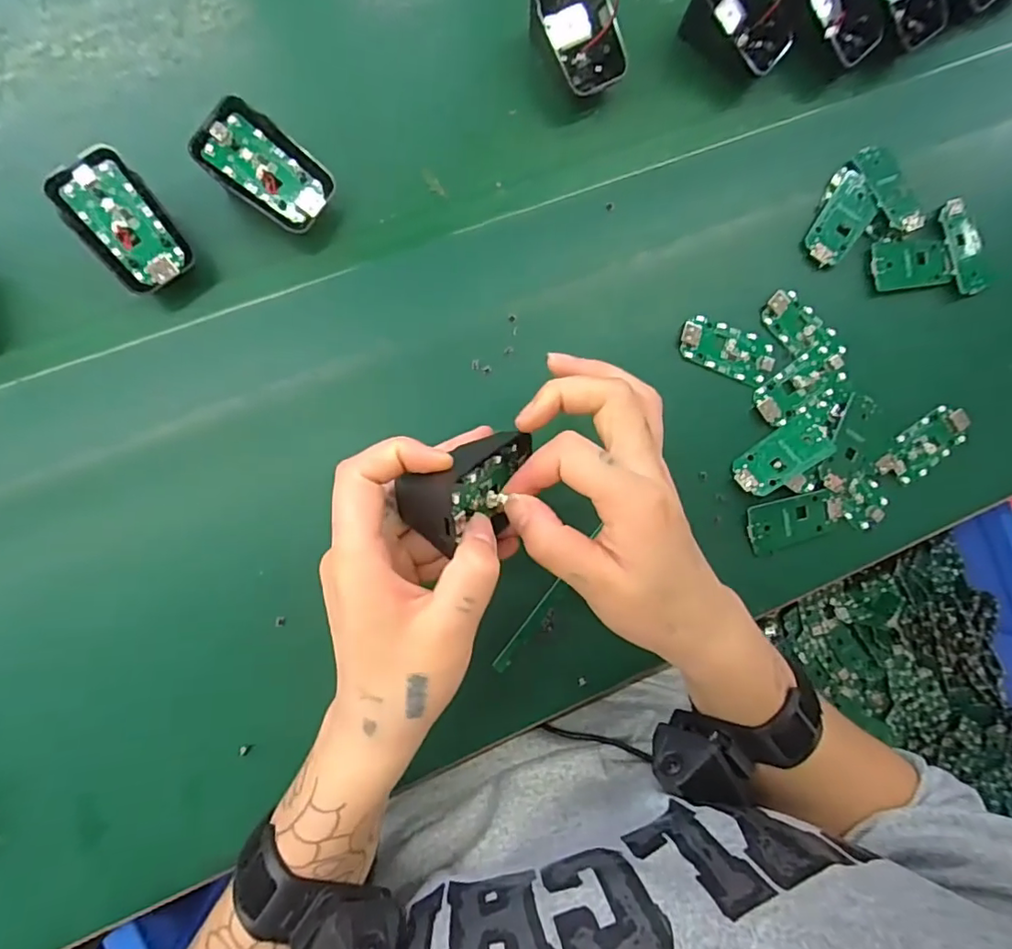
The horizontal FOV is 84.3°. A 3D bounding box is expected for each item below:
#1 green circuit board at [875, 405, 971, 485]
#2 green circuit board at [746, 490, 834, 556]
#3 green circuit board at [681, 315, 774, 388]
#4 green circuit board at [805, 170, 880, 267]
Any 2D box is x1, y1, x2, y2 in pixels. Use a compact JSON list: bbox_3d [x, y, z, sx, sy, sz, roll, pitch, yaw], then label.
[{"bbox_3d":[0.280,-0.018,0.376,0.070,0.009,0.031,-33,93,-7],"label":"green circuit board"},{"bbox_3d":[0.184,0.030,0.359,0.056,0.004,0.032,-15,90,-8],"label":"green circuit board"},{"bbox_3d":[0.144,-0.081,0.361,0.062,0.005,0.032,19,86,-7],"label":"green circuit board"},{"bbox_3d":[0.224,-0.168,0.372,0.029,0.007,0.063,33,85,-5],"label":"green circuit board"}]

